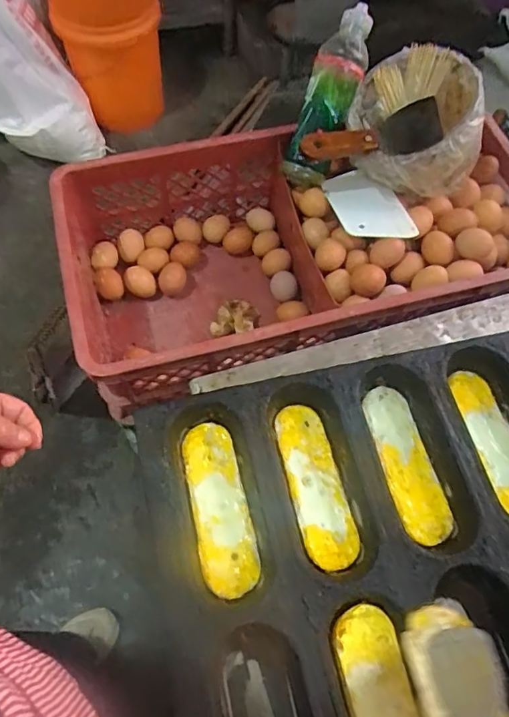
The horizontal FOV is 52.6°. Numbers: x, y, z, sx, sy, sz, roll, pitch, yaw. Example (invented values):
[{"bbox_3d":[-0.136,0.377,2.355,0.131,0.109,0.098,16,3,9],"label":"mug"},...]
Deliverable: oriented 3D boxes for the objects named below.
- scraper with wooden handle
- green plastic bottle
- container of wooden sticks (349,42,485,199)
[{"bbox_3d":[0.157,-0.283,0.686,0.212,0.064,0.044,-21,66,-12],"label":"scraper with wooden handle"},{"bbox_3d":[0.101,-0.356,0.706,0.068,0.067,0.229,24,107,10],"label":"green plastic bottle"},{"bbox_3d":[0.211,-0.315,0.687,0.142,0.114,0.165,-2,64,-3],"label":"container of wooden sticks"}]

